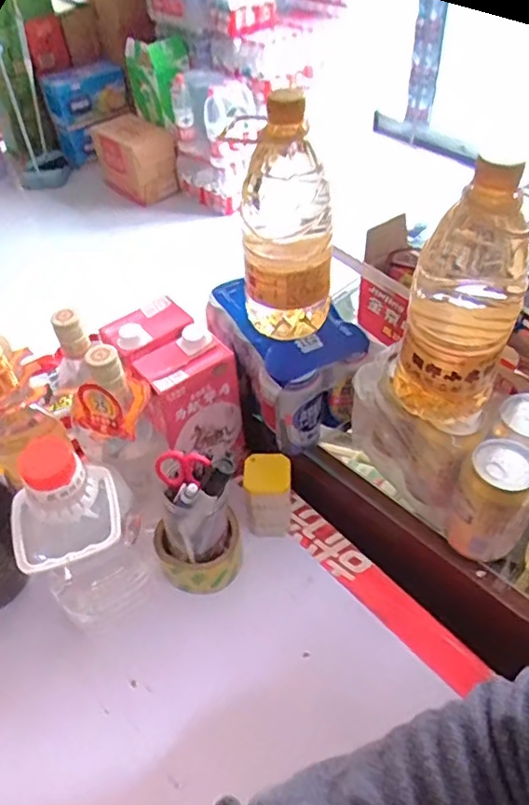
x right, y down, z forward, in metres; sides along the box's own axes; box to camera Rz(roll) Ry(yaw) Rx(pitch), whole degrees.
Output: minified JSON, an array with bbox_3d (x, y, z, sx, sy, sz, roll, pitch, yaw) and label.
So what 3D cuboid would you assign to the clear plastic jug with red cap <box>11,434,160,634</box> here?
[{"bbox_3d":[-0.161,0.134,0.537,0.099,0.232,0.099,-18,48,-13],"label":"clear plastic jug with red cap"}]

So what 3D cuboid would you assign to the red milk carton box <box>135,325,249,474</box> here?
[{"bbox_3d":[-0.082,0.011,0.644,0.109,0.171,0.085,-26,51,-19],"label":"red milk carton box"}]

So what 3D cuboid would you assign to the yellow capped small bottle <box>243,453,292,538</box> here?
[{"bbox_3d":[0.002,0.105,0.646,0.057,0.099,0.046,-4,47,0],"label":"yellow capped small bottle"}]

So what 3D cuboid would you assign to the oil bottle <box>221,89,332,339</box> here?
[{"bbox_3d":[0.020,-0.157,0.538,0.085,0.215,0.069,9,48,12],"label":"oil bottle"}]

